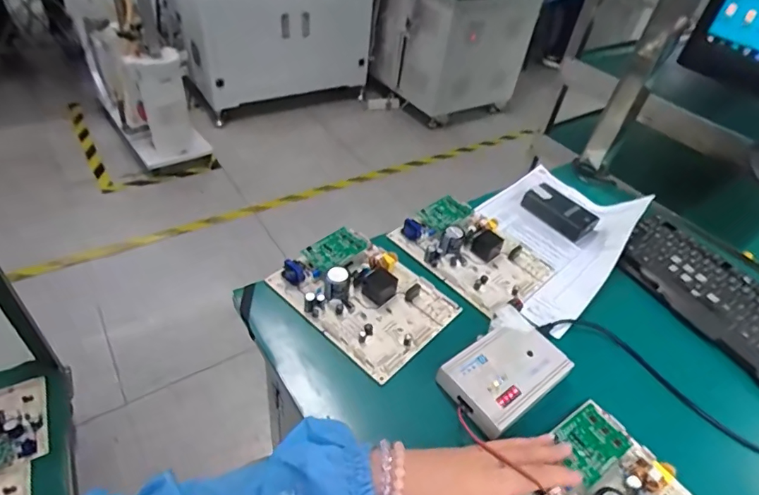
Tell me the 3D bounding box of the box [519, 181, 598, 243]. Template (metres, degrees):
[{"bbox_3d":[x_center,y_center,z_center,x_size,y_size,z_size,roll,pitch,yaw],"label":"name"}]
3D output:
[{"bbox_3d":[0.272,-0.056,0.686,0.102,0.034,0.049,37,50,28],"label":"box"}]

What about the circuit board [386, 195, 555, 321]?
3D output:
[{"bbox_3d":[0.127,0.000,0.601,0.137,0.034,0.184,-28,53,-33],"label":"circuit board"}]

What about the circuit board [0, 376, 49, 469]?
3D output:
[{"bbox_3d":[-0.755,0.360,0.907,0.144,0.024,0.172,-15,47,-23],"label":"circuit board"}]

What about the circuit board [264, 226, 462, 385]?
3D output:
[{"bbox_3d":[-0.016,0.050,0.526,0.183,0.033,0.138,34,49,26],"label":"circuit board"}]

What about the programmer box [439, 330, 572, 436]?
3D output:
[{"bbox_3d":[0.130,0.129,0.465,0.125,0.021,0.080,-24,52,-31],"label":"programmer box"}]

